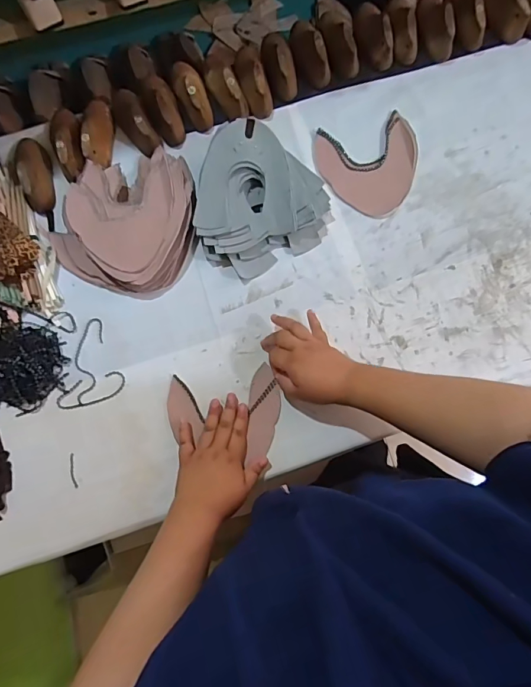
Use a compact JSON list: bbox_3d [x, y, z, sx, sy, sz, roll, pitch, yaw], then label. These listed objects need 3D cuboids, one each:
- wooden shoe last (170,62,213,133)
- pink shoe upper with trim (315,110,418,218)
[{"bbox_3d":[-0.127,-0.430,0.708,0.050,0.056,0.134,-15,77,-2],"label":"wooden shoe last"},{"bbox_3d":[0.176,-0.291,0.697,0.162,0.017,0.168,-11,77,-1],"label":"pink shoe upper with trim"}]

